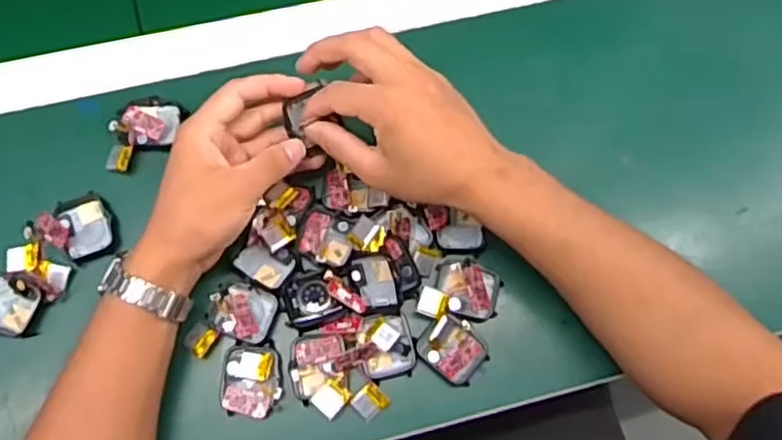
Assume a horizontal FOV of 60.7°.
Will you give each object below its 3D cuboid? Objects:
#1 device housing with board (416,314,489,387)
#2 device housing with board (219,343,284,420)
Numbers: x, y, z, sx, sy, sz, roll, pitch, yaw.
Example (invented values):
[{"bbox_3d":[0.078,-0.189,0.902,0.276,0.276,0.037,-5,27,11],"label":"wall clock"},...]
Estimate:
[{"bbox_3d":[0.044,0.090,0.464,0.045,0.017,0.038,41,78,9],"label":"device housing with board"},{"bbox_3d":[-0.096,0.109,0.453,0.039,0.008,0.048,-4,75,-3],"label":"device housing with board"}]

